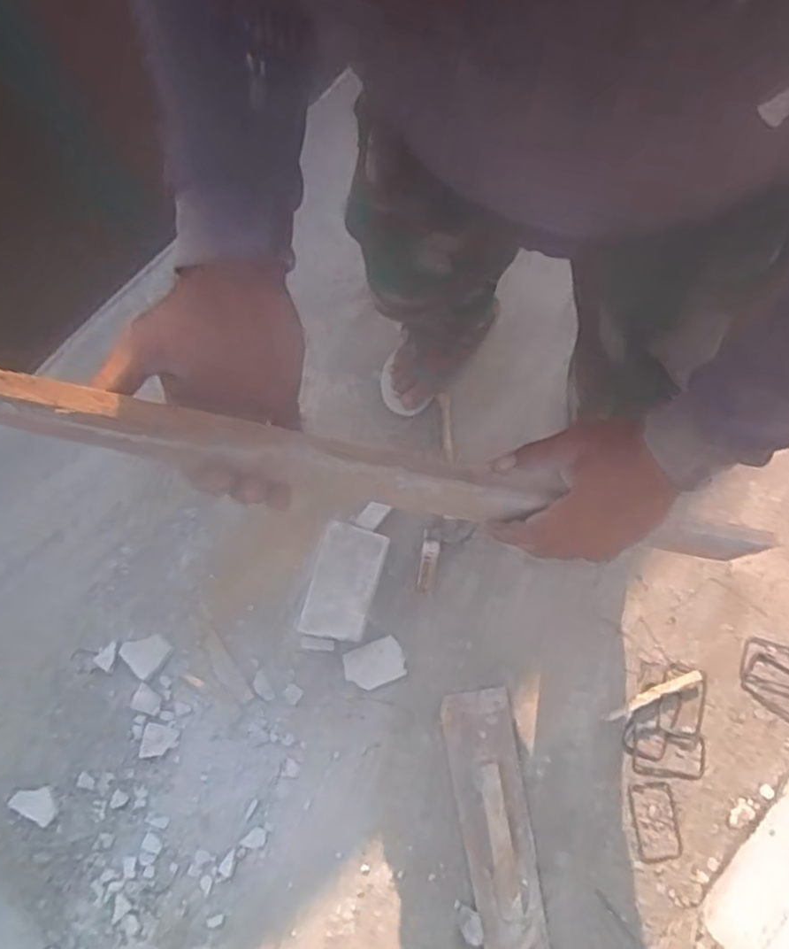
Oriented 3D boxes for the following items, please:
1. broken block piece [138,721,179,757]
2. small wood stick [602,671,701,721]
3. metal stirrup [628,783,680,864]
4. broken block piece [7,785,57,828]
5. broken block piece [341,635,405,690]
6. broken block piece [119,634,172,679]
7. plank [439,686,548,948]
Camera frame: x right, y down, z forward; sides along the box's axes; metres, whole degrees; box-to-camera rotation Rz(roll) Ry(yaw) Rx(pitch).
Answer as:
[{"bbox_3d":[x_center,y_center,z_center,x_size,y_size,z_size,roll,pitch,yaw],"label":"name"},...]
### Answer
[{"bbox_3d":[-0.413,0.467,1.233,0.057,0.007,0.057,15,79,4],"label":"broken block piece"},{"bbox_3d":[0.441,0.377,1.207,0.180,0.011,0.021,-22,79,-3],"label":"small wood stick"},{"bbox_3d":[0.439,0.588,1.193,0.077,0.009,0.125,-3,78,1],"label":"metal stirrup"},{"bbox_3d":[-0.608,0.554,1.196,0.076,0.008,0.052,29,80,7],"label":"broken block piece"},{"bbox_3d":[-0.036,0.337,1.253,0.104,0.010,0.073,-22,79,-3],"label":"broken block piece"},{"bbox_3d":[-0.445,0.314,1.259,0.070,0.013,0.071,43,82,9],"label":"broken block piece"},{"bbox_3d":[0.172,0.613,1.173,0.122,0.031,0.476,-9,78,-1],"label":"plank"}]

